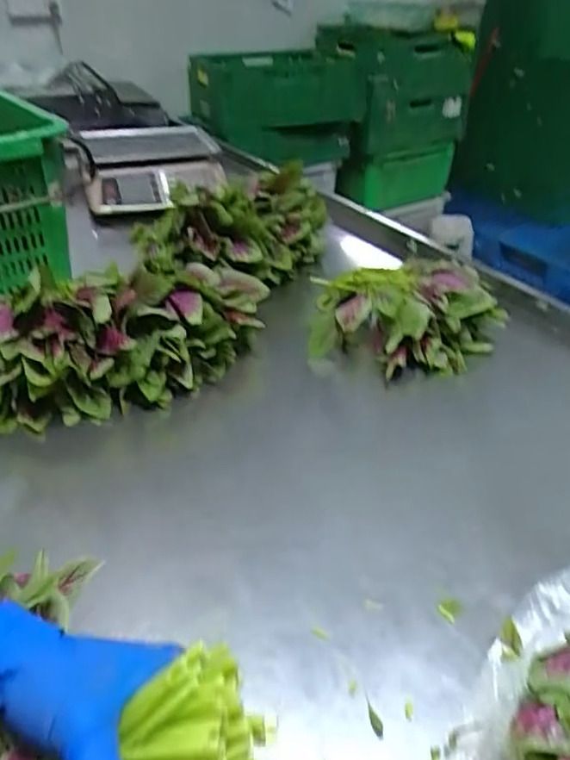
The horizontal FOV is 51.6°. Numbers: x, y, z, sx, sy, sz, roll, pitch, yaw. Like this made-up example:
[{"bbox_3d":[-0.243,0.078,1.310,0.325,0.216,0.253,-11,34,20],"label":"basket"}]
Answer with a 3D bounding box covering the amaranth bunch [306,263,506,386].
[{"bbox_3d":[0.189,-0.093,0.951,0.304,0.121,0.219,9,37,10],"label":"amaranth bunch"}]

